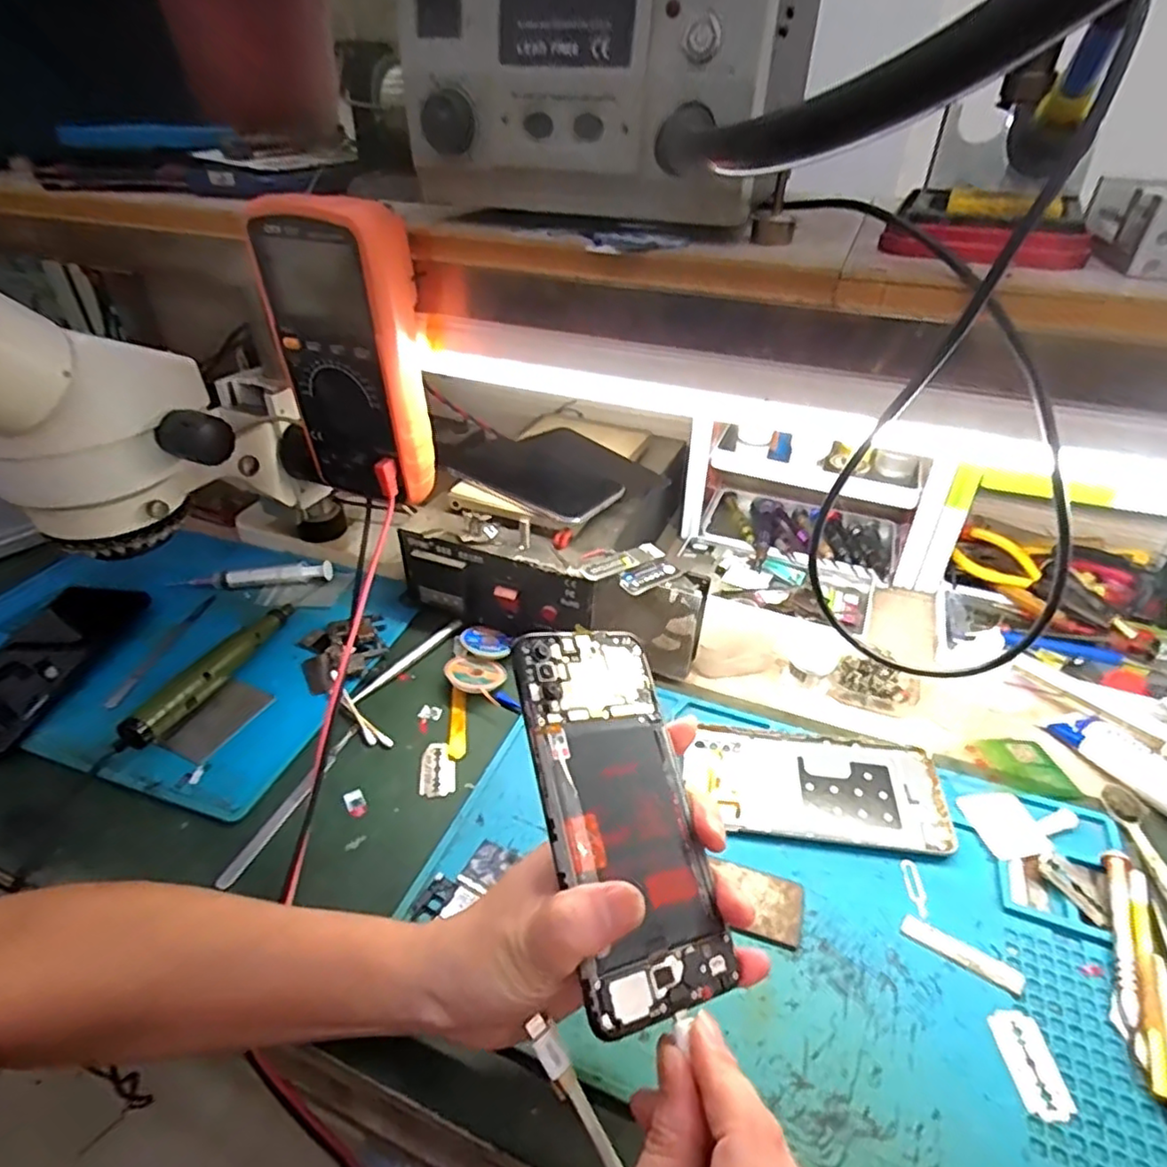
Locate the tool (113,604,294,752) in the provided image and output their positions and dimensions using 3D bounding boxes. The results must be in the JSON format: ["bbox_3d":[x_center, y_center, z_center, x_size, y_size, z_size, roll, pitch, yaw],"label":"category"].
[{"bbox_3d":[-0.270,0.063,0.482,0.022,0.028,0.159,11,36,12],"label":"tool"}]

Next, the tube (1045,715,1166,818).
[{"bbox_3d":[0.367,0.127,0.417,0.030,0.023,0.125,-11,37,-17],"label":"tube"}]

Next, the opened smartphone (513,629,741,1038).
[{"bbox_3d":[0.016,0.093,0.281,0.070,0.005,0.157,0,60,-32],"label":"opened smartphone"}]

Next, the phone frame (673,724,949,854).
[{"bbox_3d":[0.148,0.130,0.424,0.158,0.013,0.076,5,35,4],"label":"phone frame"}]

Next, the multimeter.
[{"bbox_3d":[-0.146,-0.139,0.412,0.089,0.172,0.053,15,39,19],"label":"multimeter"}]

